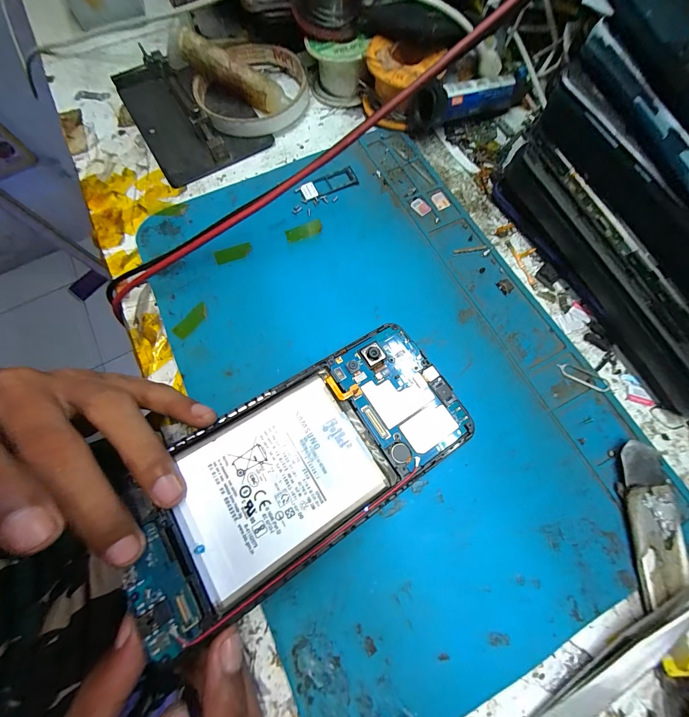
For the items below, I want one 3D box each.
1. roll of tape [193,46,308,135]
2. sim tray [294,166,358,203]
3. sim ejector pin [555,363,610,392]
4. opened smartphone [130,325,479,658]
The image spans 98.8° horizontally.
[{"bbox_3d":[-0.067,-0.198,0.217,0.081,0.014,0.080,0,73,1],"label":"roll of tape"},{"bbox_3d":[-0.012,-0.116,0.196,0.040,0.004,0.017,-24,74,-6],"label":"sim tray"},{"bbox_3d":[0.127,0.010,0.157,0.026,0.004,0.008,27,81,13],"label":"sim ejector pin"},{"bbox_3d":[-0.017,0.045,0.132,0.153,0.005,0.072,-34,75,-17],"label":"opened smartphone"}]

